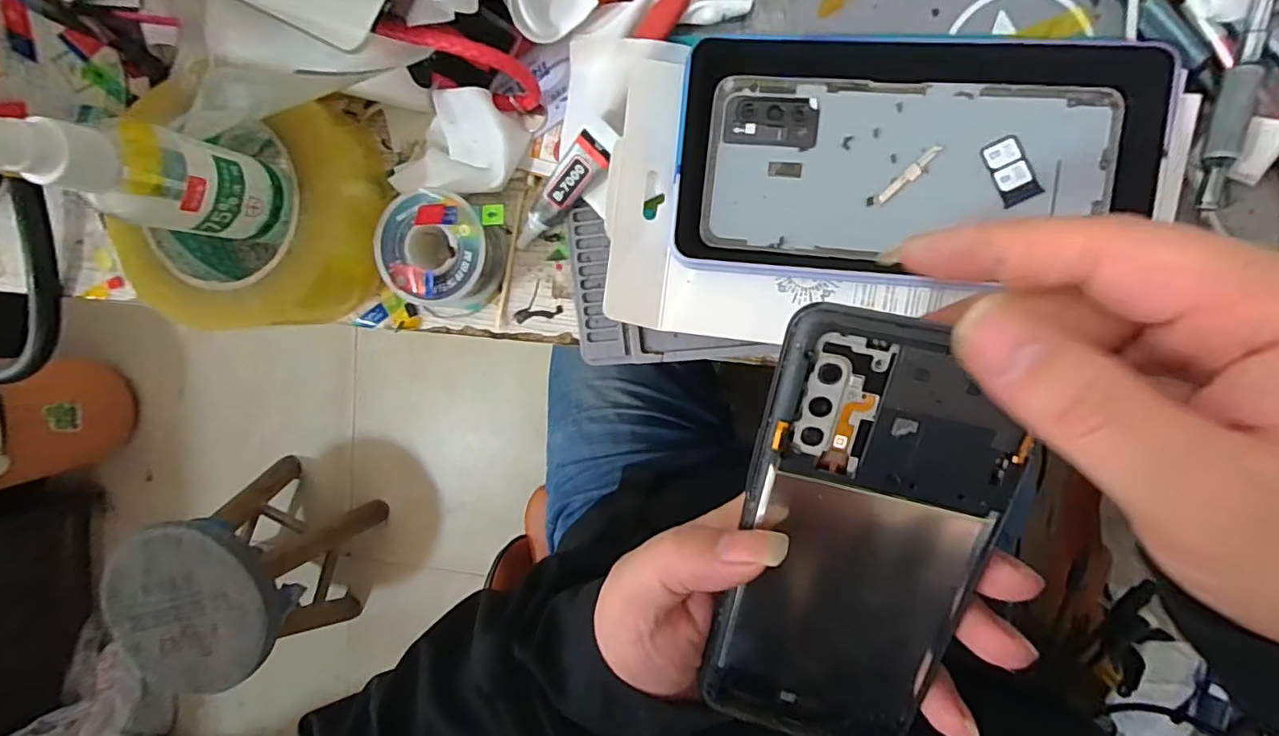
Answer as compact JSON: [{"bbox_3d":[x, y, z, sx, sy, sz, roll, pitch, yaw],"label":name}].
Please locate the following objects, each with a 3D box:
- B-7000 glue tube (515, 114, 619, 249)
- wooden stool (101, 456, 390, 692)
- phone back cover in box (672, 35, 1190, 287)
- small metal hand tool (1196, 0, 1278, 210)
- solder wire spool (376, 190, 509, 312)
[{"bbox_3d":[-0.036,-0.083,0.276,0.018,0.007,0.071,46,117,2],"label":"B-7000 glue tube"},{"bbox_3d":[-0.640,0.335,0.965,0.248,0.281,0.250,20,98,6],"label":"wooden stool"},{"bbox_3d":[0.111,-0.088,0.251,0.183,0.023,0.102,6,96,8],"label":"phone back cover in box"},{"bbox_3d":[0.234,-0.115,0.226,0.015,0.011,0.102,10,97,7],"label":"small metal hand tool"},{"bbox_3d":[-0.097,-0.057,0.285,0.053,0.031,0.052,1,95,8],"label":"solder wire spool"}]

